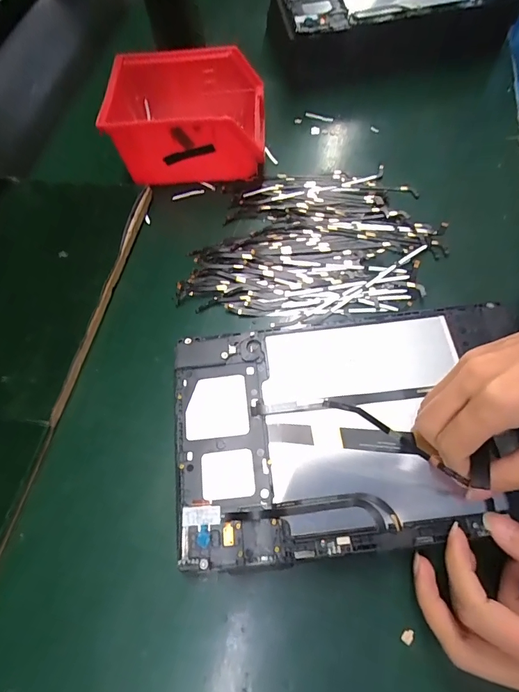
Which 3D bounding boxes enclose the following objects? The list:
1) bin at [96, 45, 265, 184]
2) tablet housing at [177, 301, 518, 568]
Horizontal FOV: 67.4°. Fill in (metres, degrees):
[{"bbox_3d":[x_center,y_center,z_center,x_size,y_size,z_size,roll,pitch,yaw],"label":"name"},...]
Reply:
[{"bbox_3d":[-0.066,-0.220,0.373,0.133,0.067,0.108,0,65,3],"label":"bin"},{"bbox_3d":[0.061,0.050,0.257,0.227,0.016,0.147,-7,65,0],"label":"tablet housing"}]

